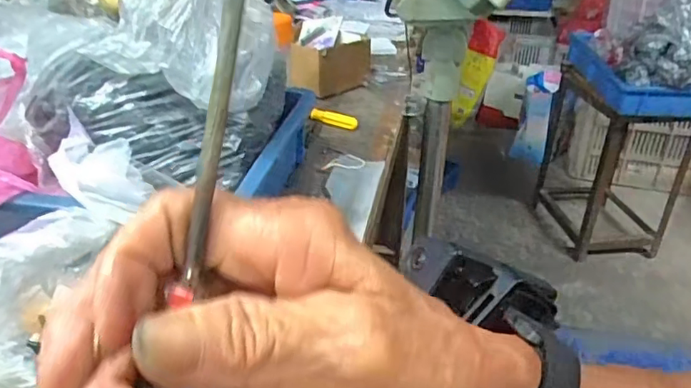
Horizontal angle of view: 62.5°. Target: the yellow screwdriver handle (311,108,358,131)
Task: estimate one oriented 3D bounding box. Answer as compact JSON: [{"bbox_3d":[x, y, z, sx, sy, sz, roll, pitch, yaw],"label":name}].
[{"bbox_3d":[-0.015,-0.098,0.743,0.068,0.015,0.016,15,32,24],"label":"yellow screwdriver handle"}]

